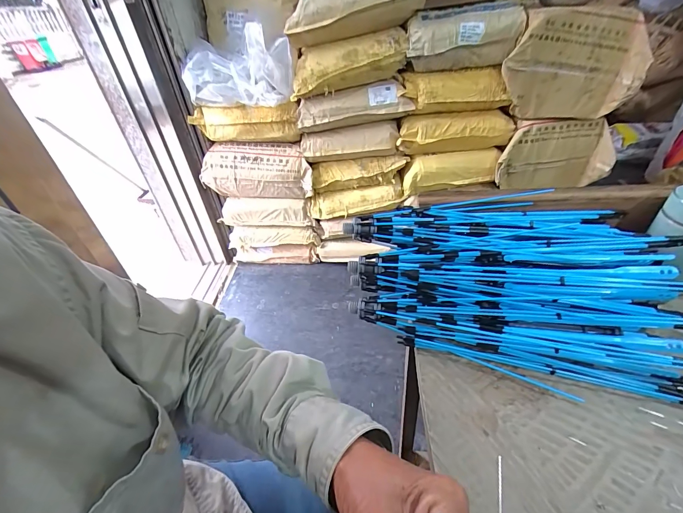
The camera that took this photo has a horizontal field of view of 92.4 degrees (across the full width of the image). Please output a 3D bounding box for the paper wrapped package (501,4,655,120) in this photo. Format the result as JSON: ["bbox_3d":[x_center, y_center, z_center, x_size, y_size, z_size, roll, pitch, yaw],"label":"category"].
[{"bbox_3d":[0.786,-0.644,1.118,0.430,0.323,0.108,0,39,7],"label":"paper wrapped package"}]

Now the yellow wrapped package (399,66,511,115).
[{"bbox_3d":[0.426,-0.622,1.240,0.382,0.136,0.116,-7,39,-2],"label":"yellow wrapped package"}]

